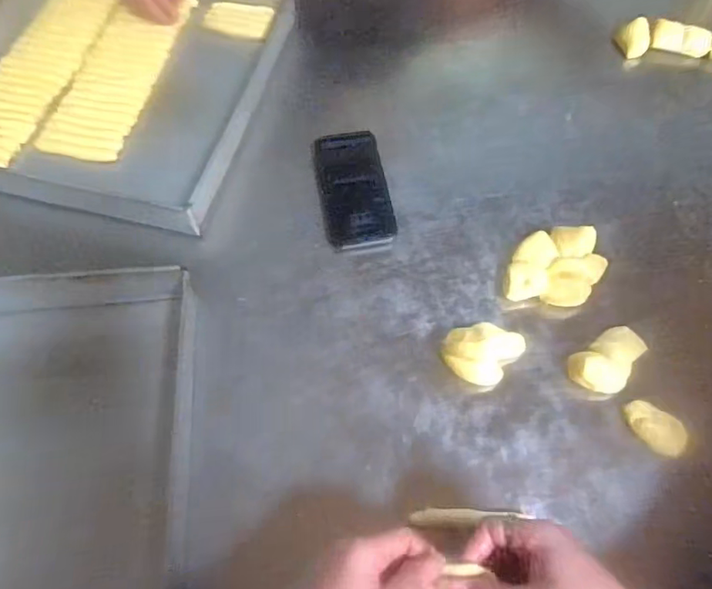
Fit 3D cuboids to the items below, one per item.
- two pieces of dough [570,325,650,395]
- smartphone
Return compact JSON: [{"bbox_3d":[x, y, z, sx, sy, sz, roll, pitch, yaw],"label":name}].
[{"bbox_3d":[0.262,0.070,0.555,0.075,0.034,0.050,-31,68,-14],"label":"two pieces of dough"},{"bbox_3d":[-0.002,-0.127,0.655,0.081,0.010,0.150,-9,76,-1],"label":"smartphone"}]

